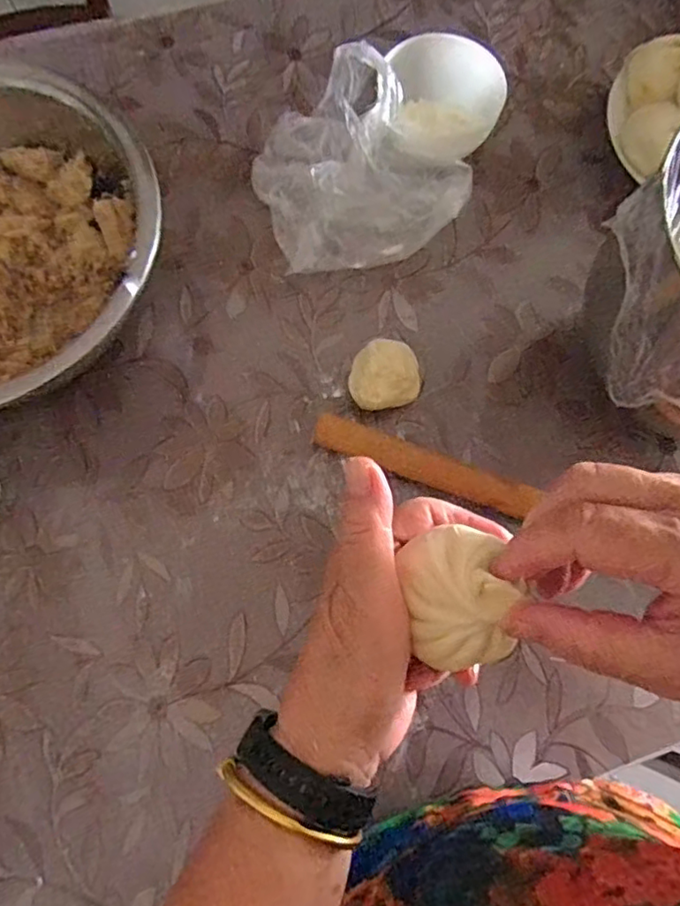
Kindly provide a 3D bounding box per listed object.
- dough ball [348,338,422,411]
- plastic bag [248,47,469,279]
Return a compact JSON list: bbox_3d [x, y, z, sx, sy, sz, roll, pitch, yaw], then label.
[{"bbox_3d":[0.039,-0.067,0.528,0.062,0.040,0.057,-3,73,-2],"label":"dough ball"},{"bbox_3d":[0.023,-0.263,0.555,0.204,0.104,0.148,-8,73,-3],"label":"plastic bag"}]

